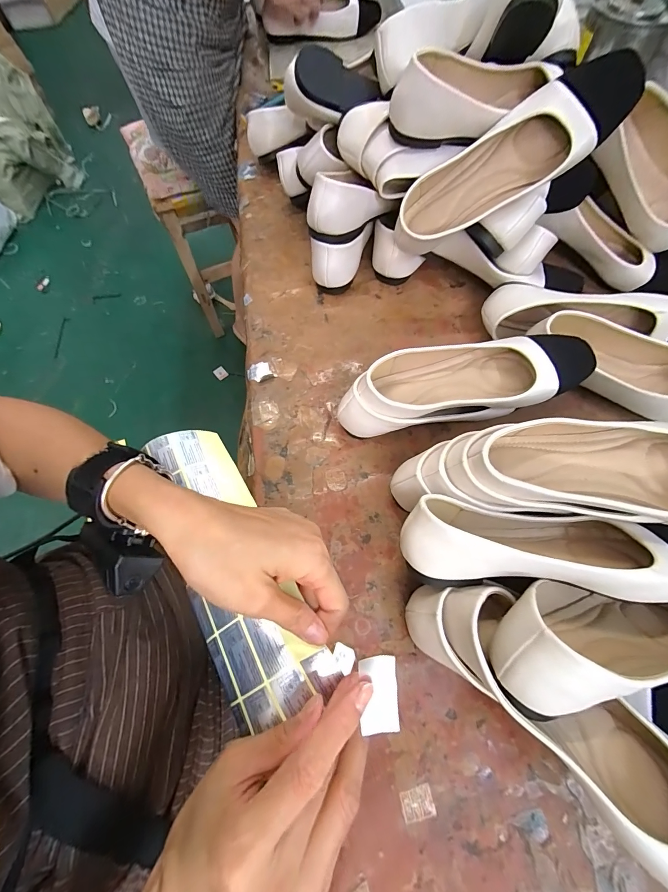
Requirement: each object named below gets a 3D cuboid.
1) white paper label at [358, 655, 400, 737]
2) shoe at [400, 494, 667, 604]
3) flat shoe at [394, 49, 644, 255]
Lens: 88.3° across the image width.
[{"bbox_3d":[0.024,0.132,0.182,0.019,0.004,0.037,-2,83,0],"label":"white paper label"},{"bbox_3d":[0.180,0.085,0.284,0.238,0.072,0.066,6,67,3],"label":"shoe"},{"bbox_3d":[0.180,-0.300,0.376,0.233,0.065,0.081,-23,64,28],"label":"flat shoe"}]

